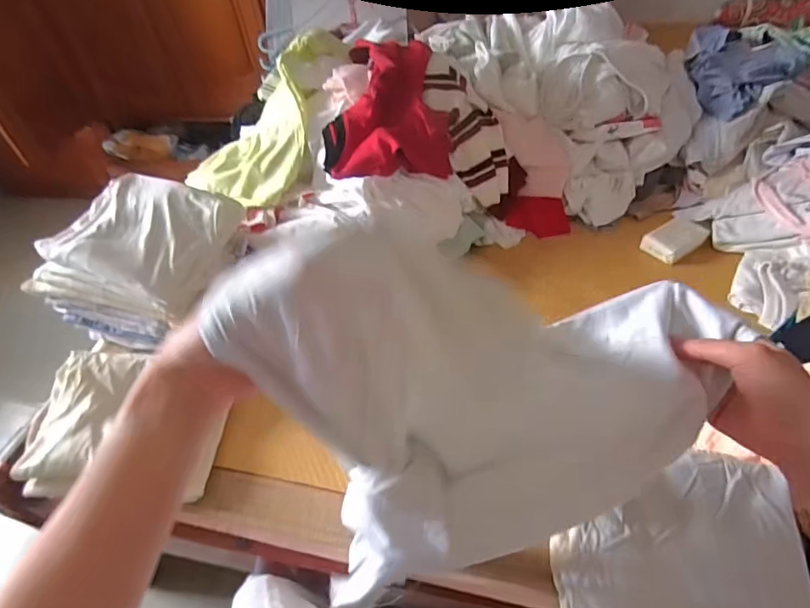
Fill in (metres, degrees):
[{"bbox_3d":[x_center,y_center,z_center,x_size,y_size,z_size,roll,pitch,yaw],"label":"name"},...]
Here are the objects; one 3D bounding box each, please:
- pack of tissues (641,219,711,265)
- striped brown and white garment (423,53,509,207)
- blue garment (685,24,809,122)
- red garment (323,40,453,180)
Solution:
[{"bbox_3d":[0.470,-0.115,0.824,0.100,0.028,0.068,-32,50,-22],"label":"pack of tissues"},{"bbox_3d":[0.114,-0.311,0.845,0.118,0.266,0.039,-31,13,-22],"label":"striped brown and white garment"},{"bbox_3d":[0.633,-0.438,0.898,0.191,0.104,0.148,21,52,25],"label":"blue garment"},{"bbox_3d":[-0.028,-0.339,0.824,0.209,0.154,0.226,-1,46,7],"label":"red garment"}]

